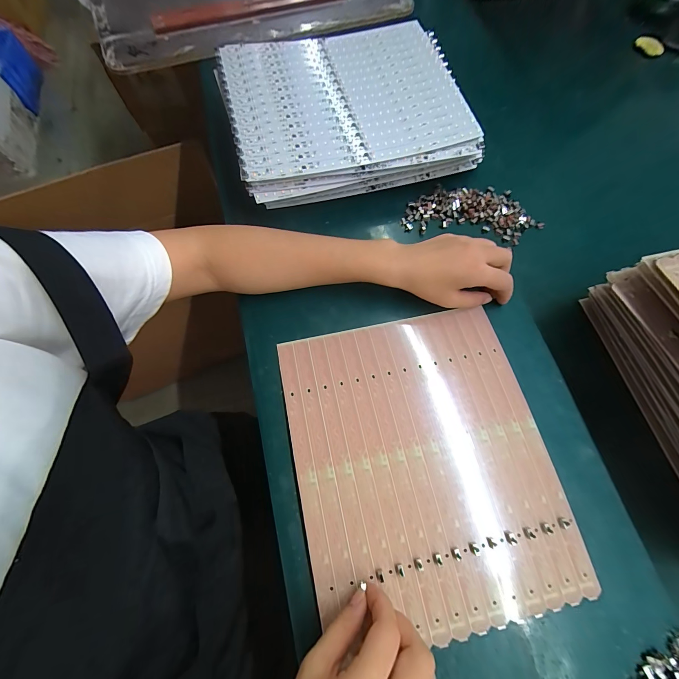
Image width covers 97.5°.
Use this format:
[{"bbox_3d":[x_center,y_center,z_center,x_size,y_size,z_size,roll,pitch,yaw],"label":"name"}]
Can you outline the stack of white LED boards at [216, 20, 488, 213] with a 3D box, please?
[{"bbox_3d":[0.002,-0.308,0.397,0.307,0.052,0.260,-12,72,-6],"label":"stack of white LED boards"}]

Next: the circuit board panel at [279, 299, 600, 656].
[{"bbox_3d":[0.079,0.111,0.288,0.236,0.008,0.277,-11,71,-6],"label":"circuit board panel"}]

